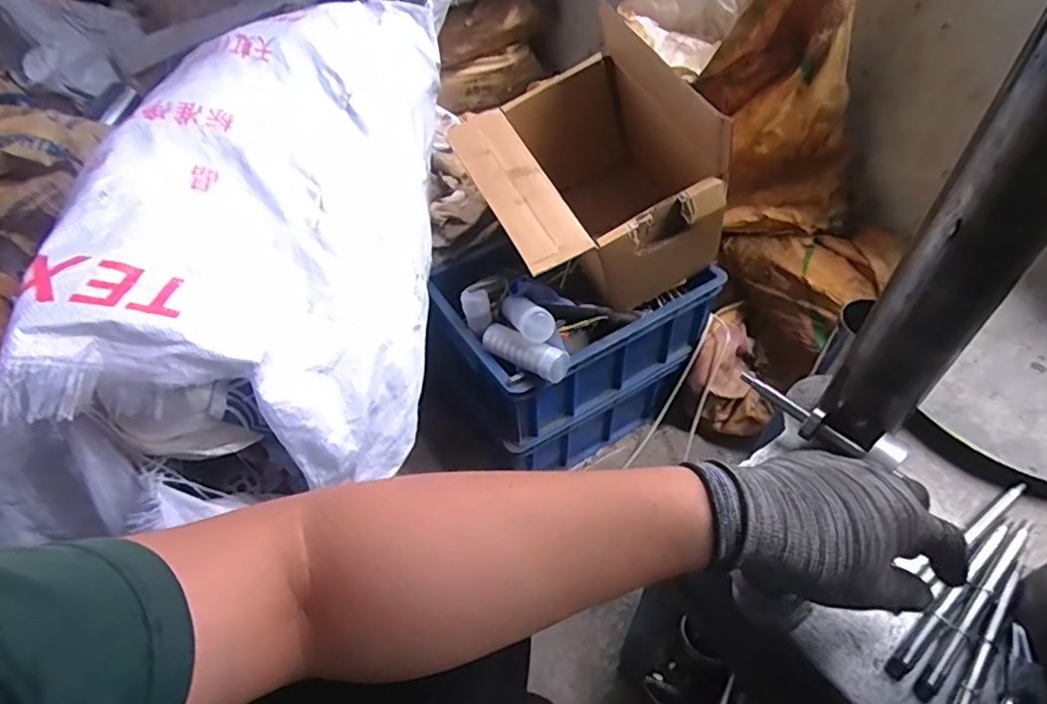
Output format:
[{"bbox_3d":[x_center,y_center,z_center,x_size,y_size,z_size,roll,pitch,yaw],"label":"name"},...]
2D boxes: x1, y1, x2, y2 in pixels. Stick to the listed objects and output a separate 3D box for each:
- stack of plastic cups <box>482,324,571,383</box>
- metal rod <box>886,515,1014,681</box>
[{"bbox_3d":[0.000,-0.002,0.774,0.122,0.035,0.038,26,54,23],"label":"stack of plastic cups"},{"bbox_3d":[0.312,0.171,0.418,0.164,0.008,0.014,-32,54,-24],"label":"metal rod"}]

